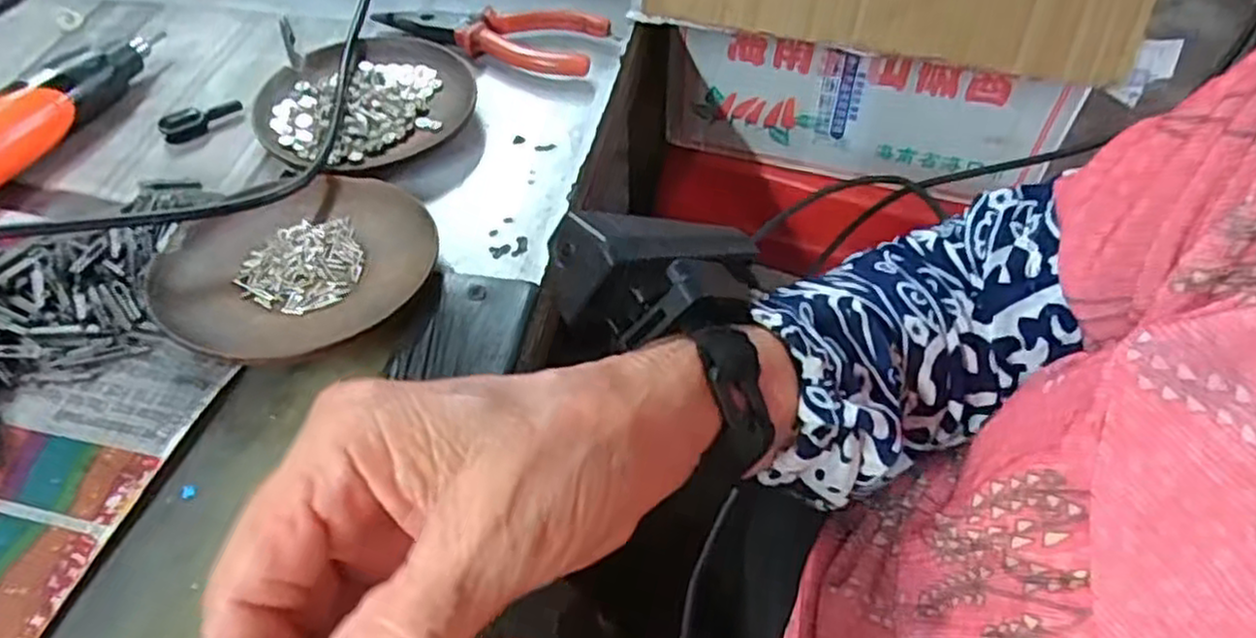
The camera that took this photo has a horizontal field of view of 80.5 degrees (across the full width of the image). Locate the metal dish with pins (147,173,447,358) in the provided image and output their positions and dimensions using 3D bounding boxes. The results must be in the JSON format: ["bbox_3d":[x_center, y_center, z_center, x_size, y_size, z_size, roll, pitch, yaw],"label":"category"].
[{"bbox_3d":[-0.142,-0.022,0.325,0.112,0.022,0.100,-28,56,-20],"label":"metal dish with pins"}]

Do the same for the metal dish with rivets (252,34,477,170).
[{"bbox_3d":[-0.144,-0.119,0.408,0.113,0.016,0.108,0,51,0],"label":"metal dish with rivets"}]

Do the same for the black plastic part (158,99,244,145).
[{"bbox_3d":[-0.231,-0.109,0.403,0.042,0.012,0.015,-35,59,-25],"label":"black plastic part"}]

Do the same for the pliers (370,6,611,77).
[{"bbox_3d":[-0.084,-0.176,0.454,0.139,0.018,0.046,16,53,13],"label":"pliers"}]

